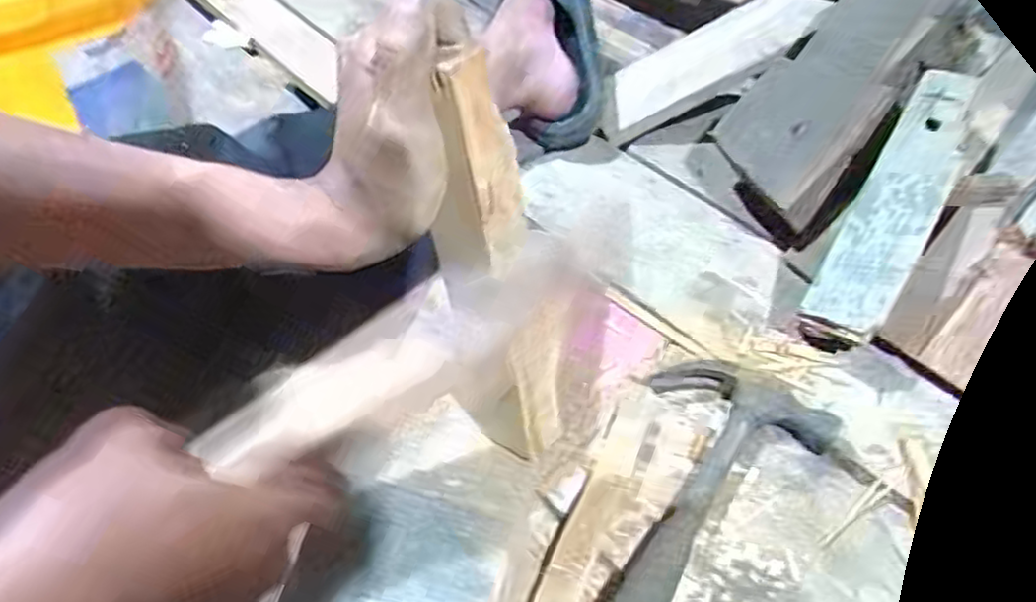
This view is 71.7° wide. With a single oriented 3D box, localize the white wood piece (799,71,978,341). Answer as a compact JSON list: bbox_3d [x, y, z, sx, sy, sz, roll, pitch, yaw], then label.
[{"bbox_3d":[0.286,-0.075,0.543,0.057,0.024,0.214,25,83,20],"label":"white wood piece"}]

